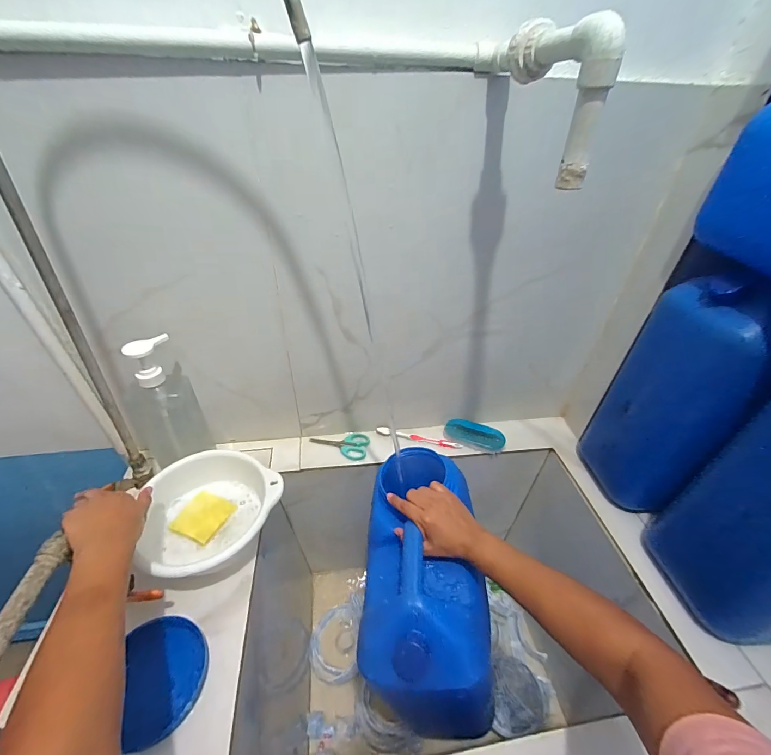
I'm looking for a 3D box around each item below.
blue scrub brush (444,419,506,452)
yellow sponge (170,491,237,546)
[{"bbox_3d":[0.190,0.122,0.755,0.122,0.033,0.042,18,41,19],"label":"blue scrub brush"},{"bbox_3d":[-0.299,0.228,0.583,0.073,0.014,0.076,15,40,15],"label":"yellow sponge"}]

